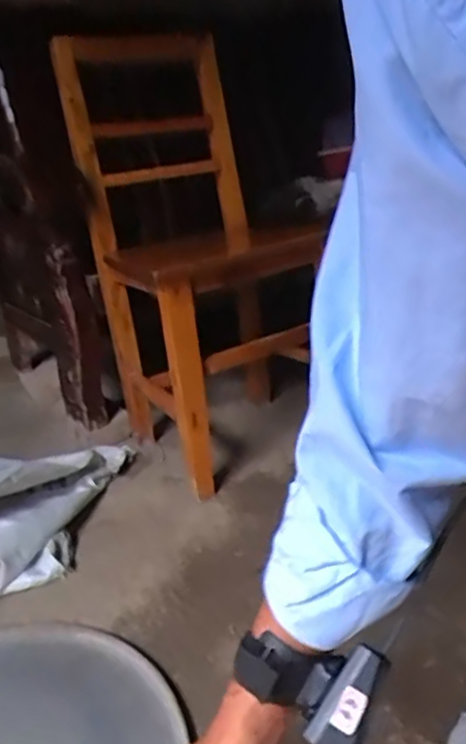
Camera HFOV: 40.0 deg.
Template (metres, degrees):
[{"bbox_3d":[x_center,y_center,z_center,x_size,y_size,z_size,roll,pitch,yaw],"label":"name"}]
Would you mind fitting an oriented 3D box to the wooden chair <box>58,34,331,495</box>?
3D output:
[{"bbox_3d":[-0.064,-0.195,1.146,0.347,0.717,0.504,-11,19,-9],"label":"wooden chair"}]

